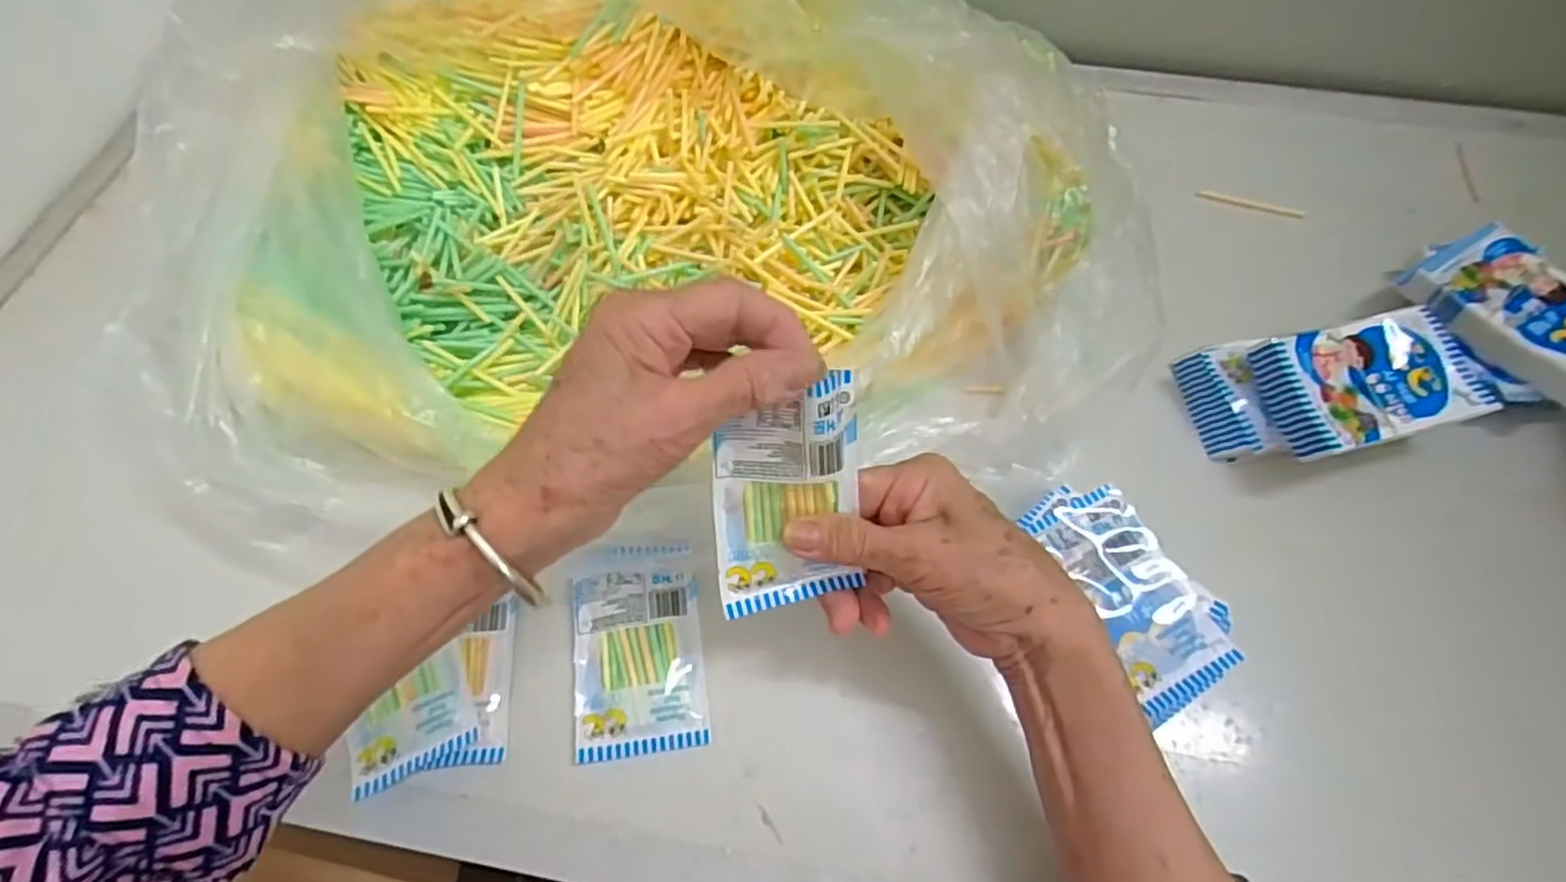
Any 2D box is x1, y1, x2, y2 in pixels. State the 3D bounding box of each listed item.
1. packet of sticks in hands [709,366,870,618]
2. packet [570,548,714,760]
[{"bbox_3d":[0.002,0.024,0.299,0.059,0.099,0.014,-4,19,-3],"label":"packet of sticks in hands"},{"bbox_3d":[-0.075,0.106,0.371,0.064,0.008,0.103,-7,63,-4],"label":"packet"}]

